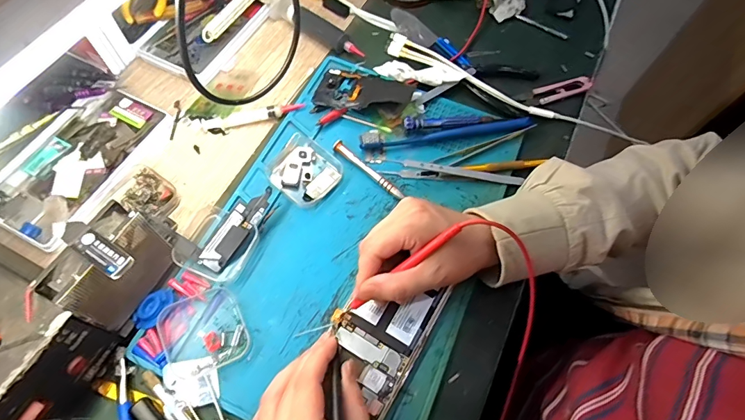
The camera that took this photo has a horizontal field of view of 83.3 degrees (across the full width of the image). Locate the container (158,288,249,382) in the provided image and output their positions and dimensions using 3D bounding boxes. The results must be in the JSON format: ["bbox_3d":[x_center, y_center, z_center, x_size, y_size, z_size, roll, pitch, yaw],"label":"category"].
[{"bbox_3d":[-0.142,0.101,0.349,0.065,0.021,0.061,-25,67,-13],"label":"container"}]

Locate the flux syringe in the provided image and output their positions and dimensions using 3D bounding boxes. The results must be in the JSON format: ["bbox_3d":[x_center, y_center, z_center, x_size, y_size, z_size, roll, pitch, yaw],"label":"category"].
[{"bbox_3d":[-0.142,-0.103,0.459,0.130,0.011,0.019,-7,64,-5],"label":"flux syringe"}]

